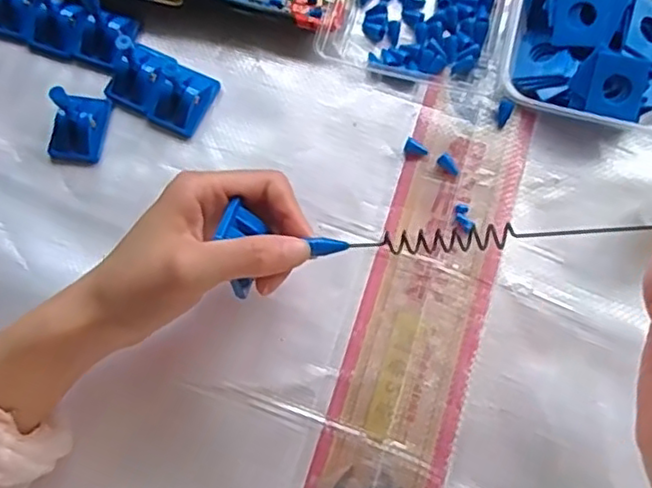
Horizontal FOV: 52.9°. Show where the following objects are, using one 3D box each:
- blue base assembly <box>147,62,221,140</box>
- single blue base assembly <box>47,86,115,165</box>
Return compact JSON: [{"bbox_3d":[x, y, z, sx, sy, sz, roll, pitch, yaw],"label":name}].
[{"bbox_3d":[-0.095,-0.096,0.426,0.035,0.022,0.042,21,75,7],"label":"blue base assembly"},{"bbox_3d":[-0.160,-0.079,0.414,0.033,0.038,0.046,14,75,5],"label":"single blue base assembly"}]

